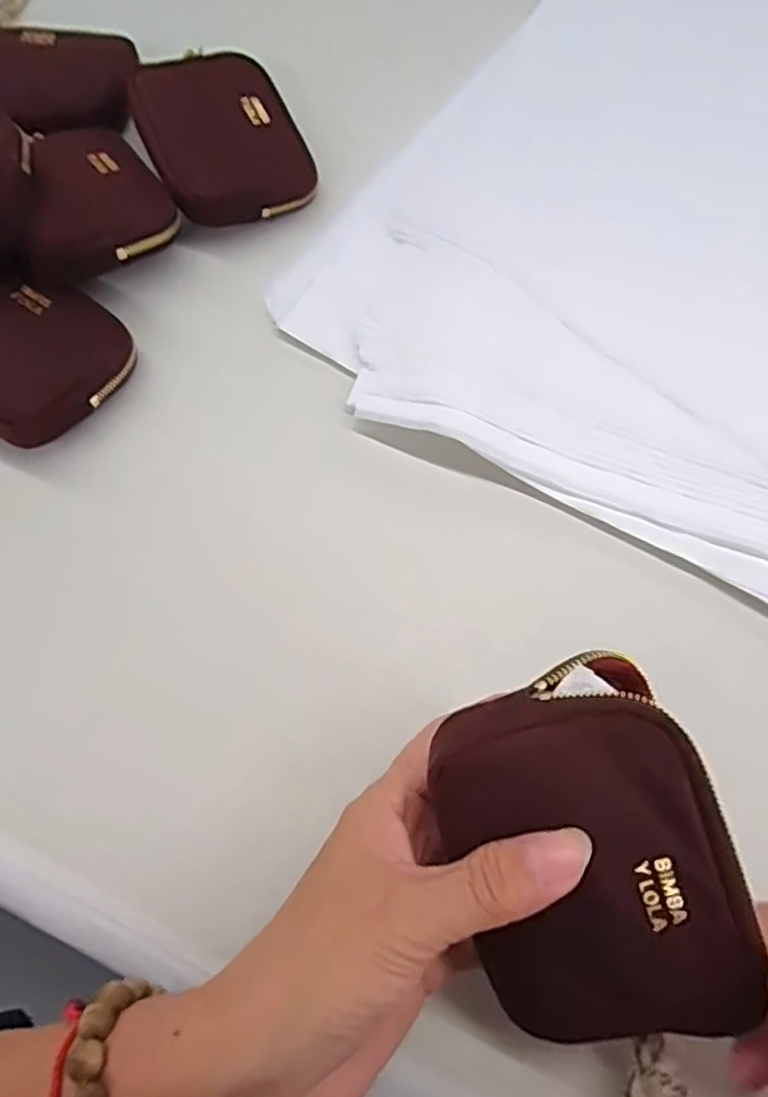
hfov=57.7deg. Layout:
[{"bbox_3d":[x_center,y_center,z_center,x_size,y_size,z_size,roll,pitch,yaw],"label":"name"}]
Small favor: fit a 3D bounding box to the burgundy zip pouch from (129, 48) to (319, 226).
[{"bbox_3d":[-0.093,-0.237,0.393,0.080,0.025,0.115,-24,71,-6],"label":"burgundy zip pouch"}]

